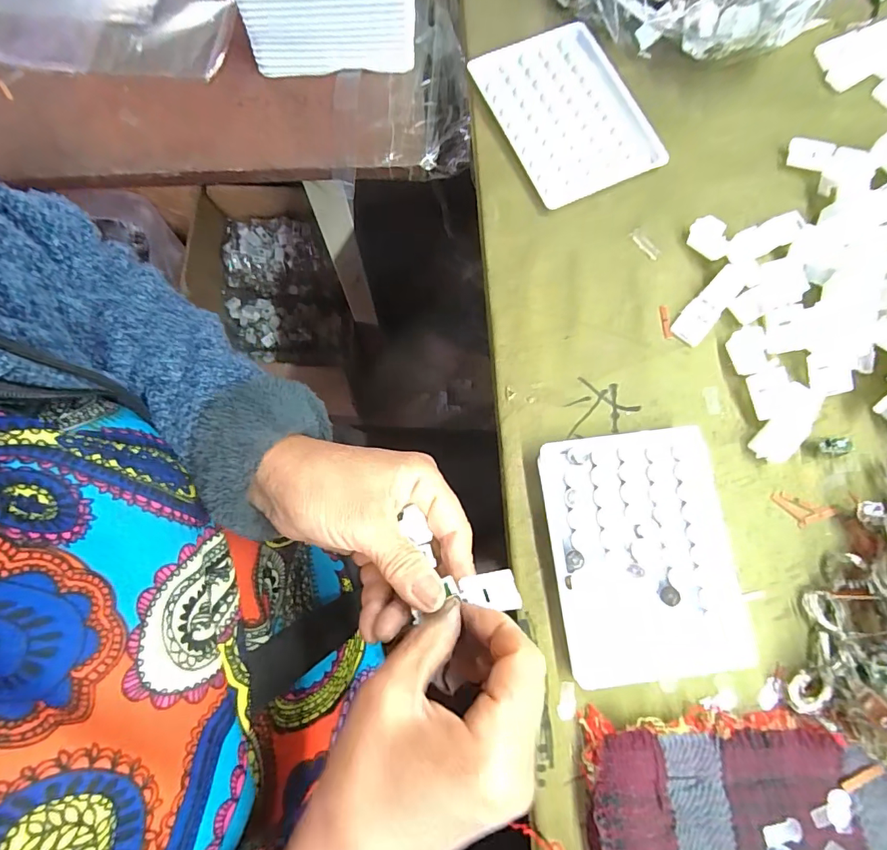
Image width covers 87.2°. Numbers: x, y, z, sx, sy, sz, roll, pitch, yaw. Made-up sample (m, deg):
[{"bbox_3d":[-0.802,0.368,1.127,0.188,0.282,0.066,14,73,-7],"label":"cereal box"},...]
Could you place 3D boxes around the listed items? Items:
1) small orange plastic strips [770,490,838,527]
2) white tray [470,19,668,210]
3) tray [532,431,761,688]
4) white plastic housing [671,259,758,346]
[{"bbox_3d":[0.213,0.052,0.276,0.036,0.004,0.016,18,77,5],"label":"small orange plastic strips"},{"bbox_3d":[0.090,-0.222,0.330,0.098,0.014,0.125,-26,77,-5],"label":"white tray"},{"bbox_3d":[0.111,0.070,0.261,0.099,0.015,0.129,-7,77,-1],"label":"tray"},{"bbox_3d":[0.172,-0.079,0.296,0.020,0.011,0.064,43,81,10],"label":"white plastic housing"}]

